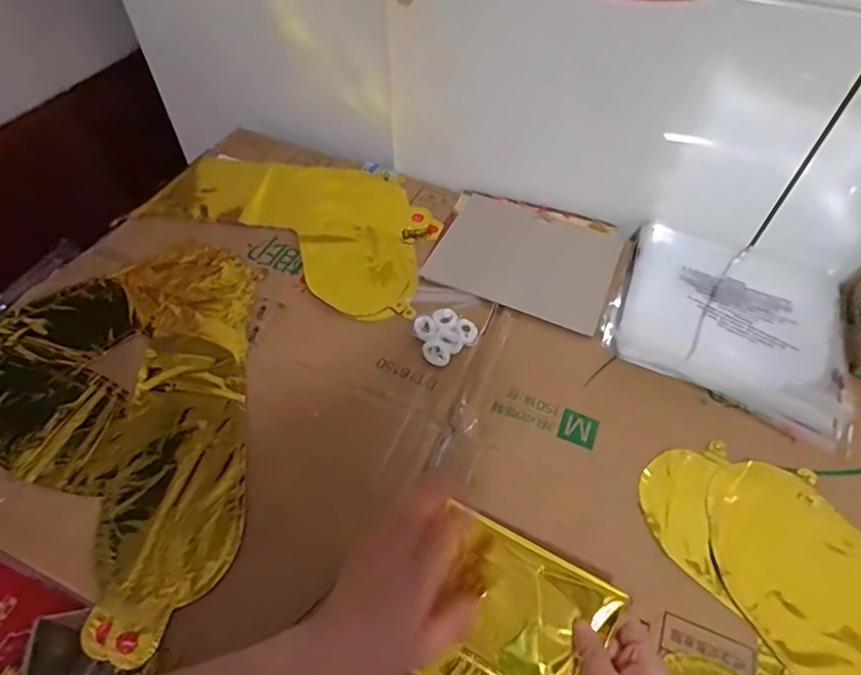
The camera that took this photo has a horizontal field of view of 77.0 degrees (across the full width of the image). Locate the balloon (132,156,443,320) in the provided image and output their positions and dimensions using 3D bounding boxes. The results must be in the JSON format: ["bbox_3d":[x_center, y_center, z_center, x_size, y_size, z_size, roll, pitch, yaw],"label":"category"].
[{"bbox_3d":[-0.152,-0.156,0.661,0.355,0.011,0.213,23,56,15],"label":"balloon"}]

